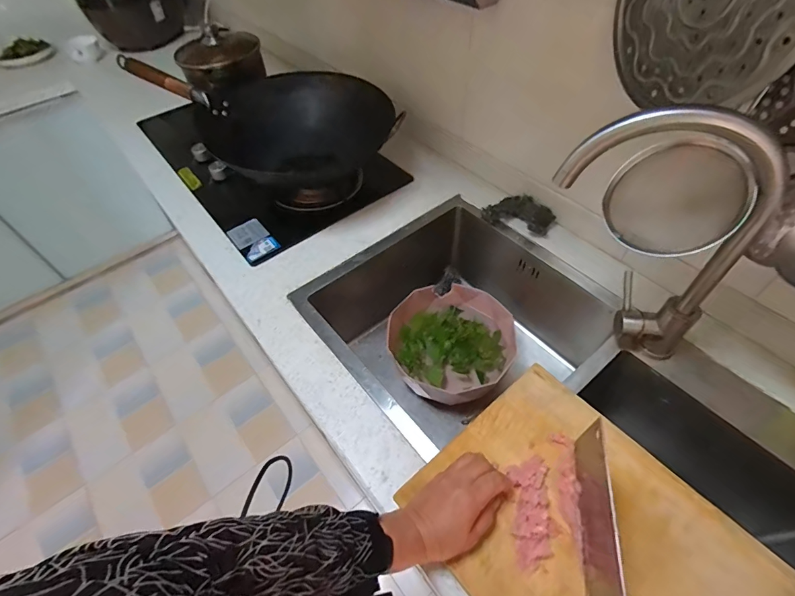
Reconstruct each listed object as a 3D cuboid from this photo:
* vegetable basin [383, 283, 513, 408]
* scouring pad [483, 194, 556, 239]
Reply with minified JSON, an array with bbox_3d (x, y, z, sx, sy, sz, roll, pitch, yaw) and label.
[{"bbox_3d":[0.101,0.087,0.825,0.239,0.071,0.245,-3,51,3],"label":"vegetable basin"},{"bbox_3d":[0.239,-0.169,0.804,0.131,0.020,0.071,21,86,27],"label":"scouring pad"}]

